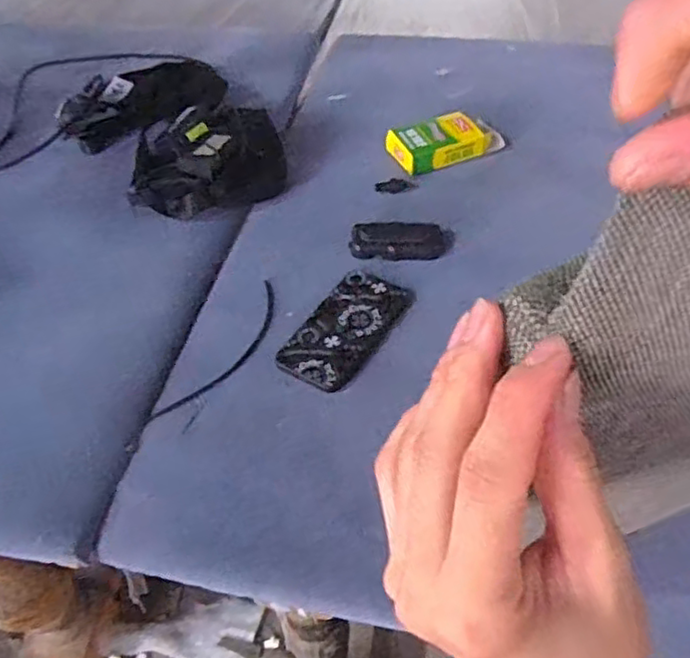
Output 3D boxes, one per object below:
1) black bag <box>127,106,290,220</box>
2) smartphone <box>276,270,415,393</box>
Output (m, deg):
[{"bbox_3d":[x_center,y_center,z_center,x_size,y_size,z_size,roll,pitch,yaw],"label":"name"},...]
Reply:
[{"bbox_3d":[-0.180,-0.224,0.869,0.198,0.060,0.181,-7,51,-3],"label":"black bag"},{"bbox_3d":[0.003,-0.002,0.716,0.083,0.010,0.163,28,56,21],"label":"smartphone"}]

